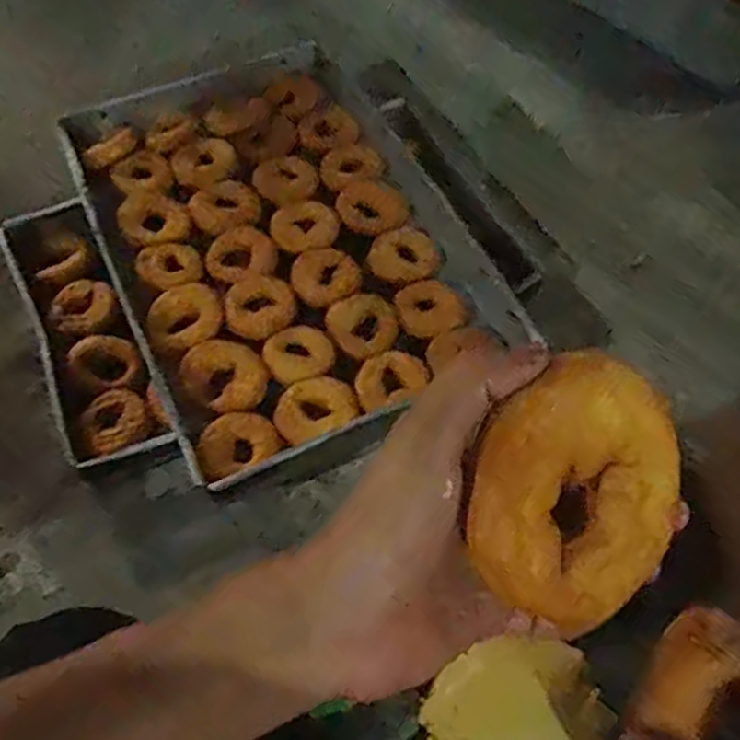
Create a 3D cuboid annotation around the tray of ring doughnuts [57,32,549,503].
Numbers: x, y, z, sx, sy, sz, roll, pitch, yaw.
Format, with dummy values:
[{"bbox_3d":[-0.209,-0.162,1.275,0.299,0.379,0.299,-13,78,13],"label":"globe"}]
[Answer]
[{"bbox_3d":[-0.114,-0.180,0.956,0.431,0.053,0.615,-22,61,-15],"label":"tray of ring doughnuts"}]

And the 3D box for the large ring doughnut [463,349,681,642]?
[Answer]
[{"bbox_3d":[0.075,0.045,0.281,0.096,0.032,0.098,-2,95,-31],"label":"large ring doughnut"}]

